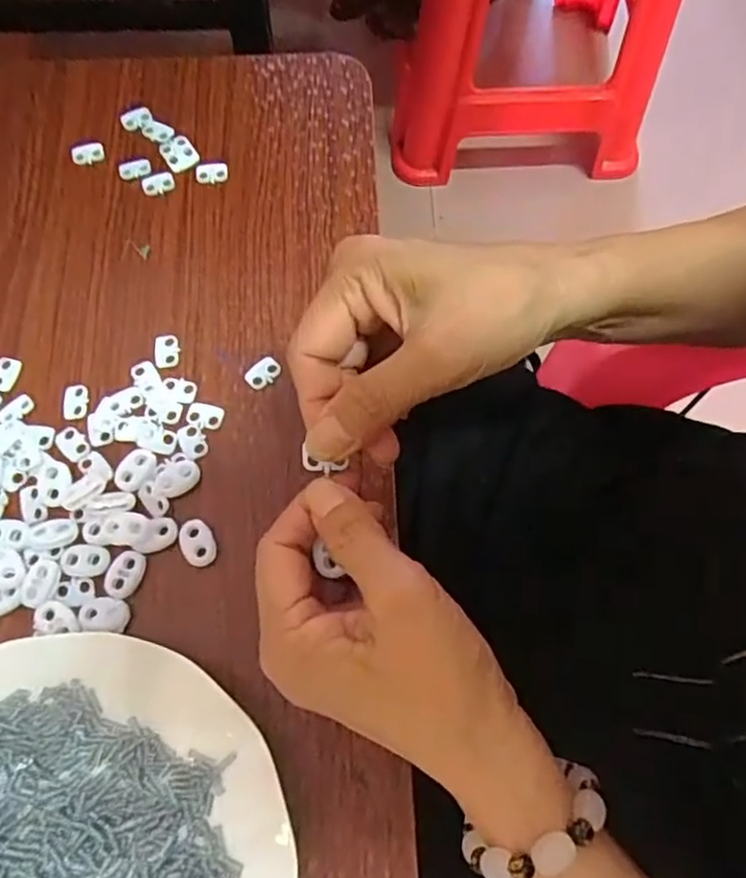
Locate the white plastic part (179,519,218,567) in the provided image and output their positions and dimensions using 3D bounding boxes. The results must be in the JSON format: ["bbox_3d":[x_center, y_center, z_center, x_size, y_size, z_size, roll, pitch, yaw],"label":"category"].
[{"bbox_3d":[-0.085,0.050,0.314,0.016,0.004,0.023,-20,70,-7],"label":"white plastic part"}]

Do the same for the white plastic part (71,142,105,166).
[{"bbox_3d":[-0.175,-0.175,0.400,0.020,0.004,0.013,-19,70,-6],"label":"white plastic part"}]

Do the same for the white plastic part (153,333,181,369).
[{"bbox_3d":[-0.111,-0.048,0.352,0.013,0.004,0.019,-7,69,-2],"label":"white plastic part"}]

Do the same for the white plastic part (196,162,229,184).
[{"bbox_3d":[-0.098,-0.161,0.395,0.020,0.007,0.011,-8,69,-3],"label":"white plastic part"}]

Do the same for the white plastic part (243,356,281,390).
[{"bbox_3d":[-0.059,-0.036,0.350,0.019,0.005,0.015,-38,73,-13],"label":"white plastic part"}]

